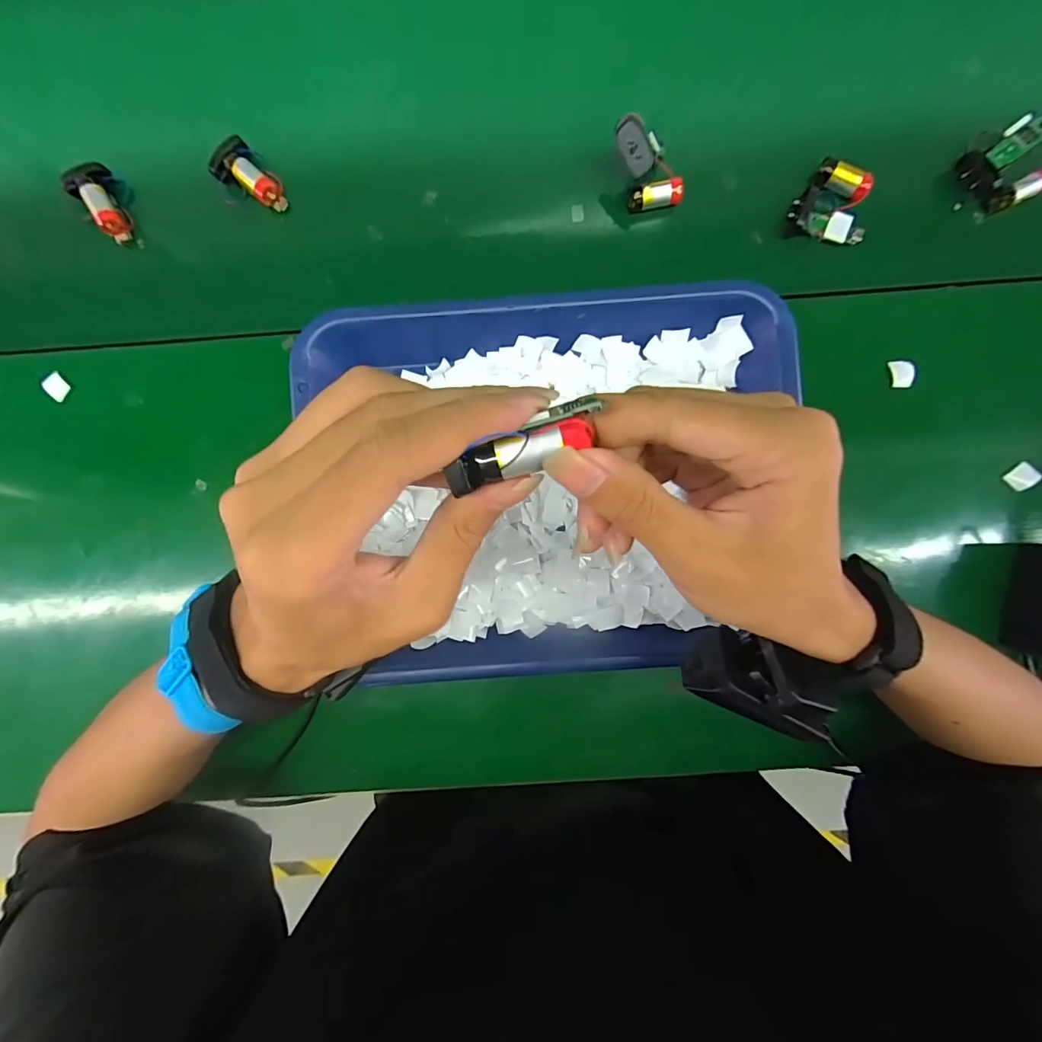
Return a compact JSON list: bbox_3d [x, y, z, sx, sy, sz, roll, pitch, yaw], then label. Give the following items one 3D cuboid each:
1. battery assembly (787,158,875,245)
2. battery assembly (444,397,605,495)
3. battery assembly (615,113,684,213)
[{"bbox_3d":[0.222,-0.229,0.332,0.049,0.017,0.052,6,92,1],"label":"battery assembly"},{"bbox_3d":[0.000,-0.021,0.139,0.047,0.012,0.013,-26,92,-2],"label":"battery assembly"},{"bbox_3d":[0.090,-0.246,0.322,0.037,0.033,0.050,-24,91,2],"label":"battery assembly"}]

